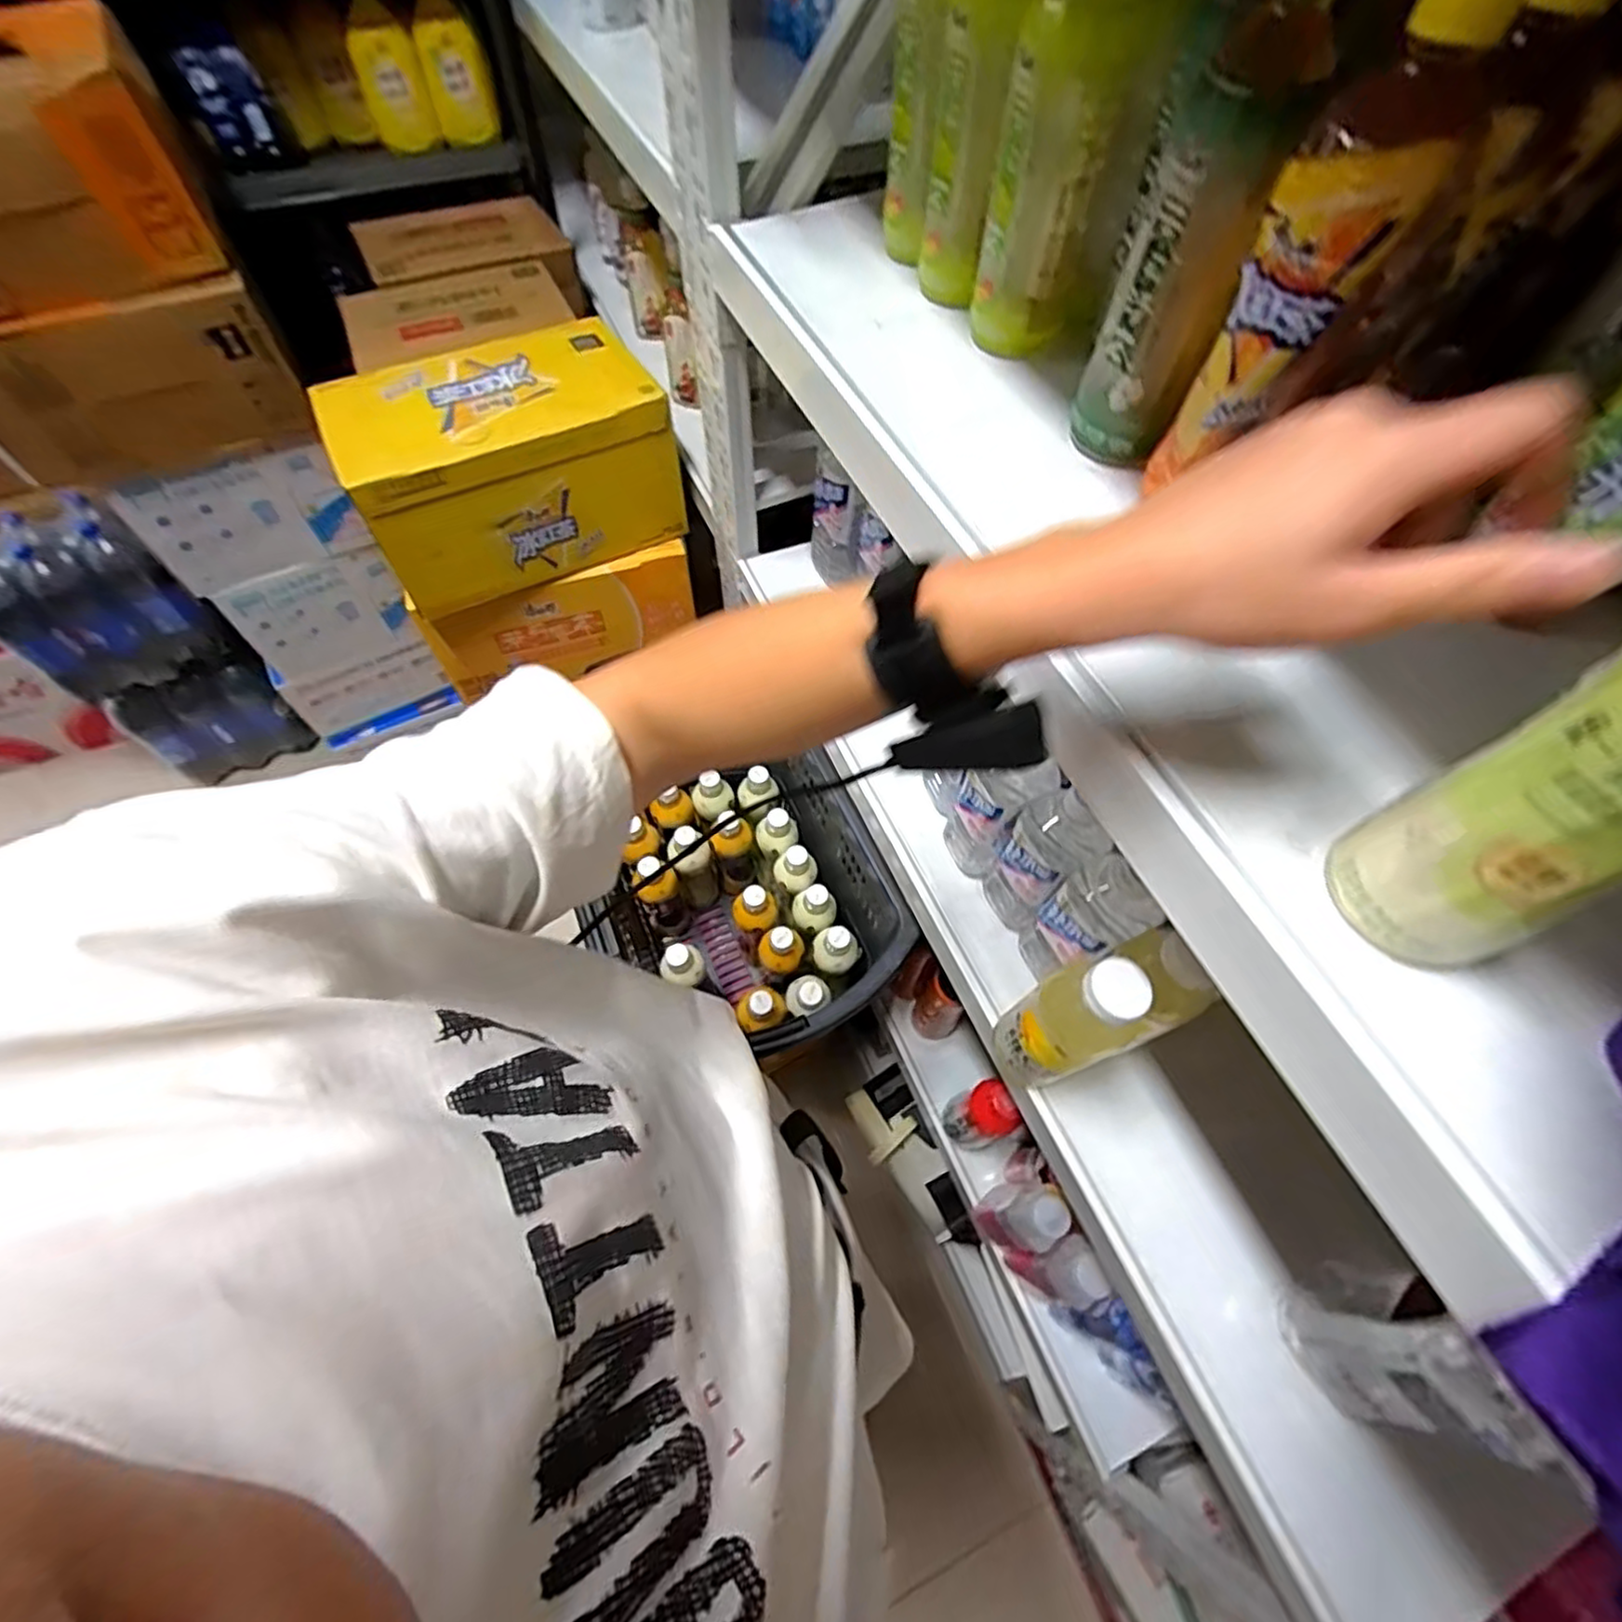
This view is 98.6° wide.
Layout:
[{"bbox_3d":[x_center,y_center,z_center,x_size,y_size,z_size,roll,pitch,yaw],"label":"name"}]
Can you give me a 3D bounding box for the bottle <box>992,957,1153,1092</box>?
[{"bbox_3d":[0.190,0.165,0.528,0.062,0.204,0.061,1,60,-1],"label":"bottle"}]

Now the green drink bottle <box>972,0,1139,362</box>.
[{"bbox_3d":[0.145,-0.394,0.426,0.063,0.212,0.051,14,61,7],"label":"green drink bottle"}]

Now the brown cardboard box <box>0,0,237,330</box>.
[{"bbox_3d":[-0.945,-0.770,0.845,0.330,0.210,0.276,-24,64,-14],"label":"brown cardboard box"}]

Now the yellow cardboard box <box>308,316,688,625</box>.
[{"bbox_3d":[-0.410,-0.476,0.961,0.393,0.206,0.245,-29,65,-16],"label":"yellow cardboard box"}]

